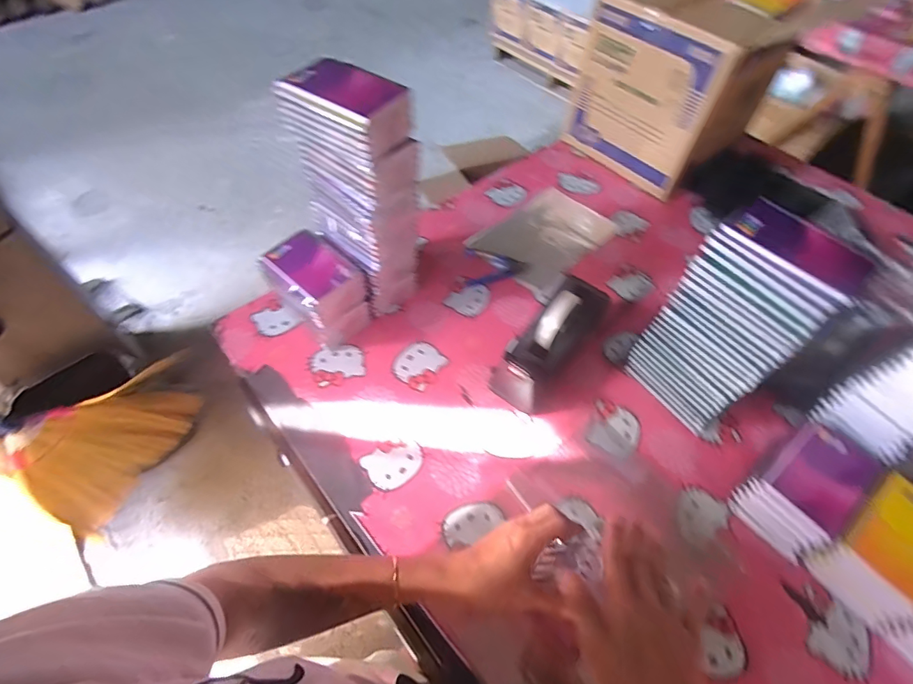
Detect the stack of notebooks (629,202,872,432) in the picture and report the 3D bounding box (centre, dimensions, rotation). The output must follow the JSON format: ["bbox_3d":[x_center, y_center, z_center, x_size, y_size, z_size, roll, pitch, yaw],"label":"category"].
[{"bbox_3d":[0.341,-0.014,0.579,0.090,0.290,0.138,-32,63,-21],"label":"stack of notebooks"}]

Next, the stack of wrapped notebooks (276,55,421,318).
[{"bbox_3d":[-0.132,-0.194,0.655,0.134,0.336,0.109,39,63,21],"label":"stack of wrapped notebooks"}]

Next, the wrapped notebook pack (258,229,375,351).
[{"bbox_3d":[-0.209,-0.082,0.691,0.107,0.125,0.138,-37,65,-23],"label":"wrapped notebook pack"}]

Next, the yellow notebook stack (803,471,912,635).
[{"bbox_3d":[0.491,0.239,0.527,0.142,0.083,0.097,-38,65,-24],"label":"yellow notebook stack"}]

